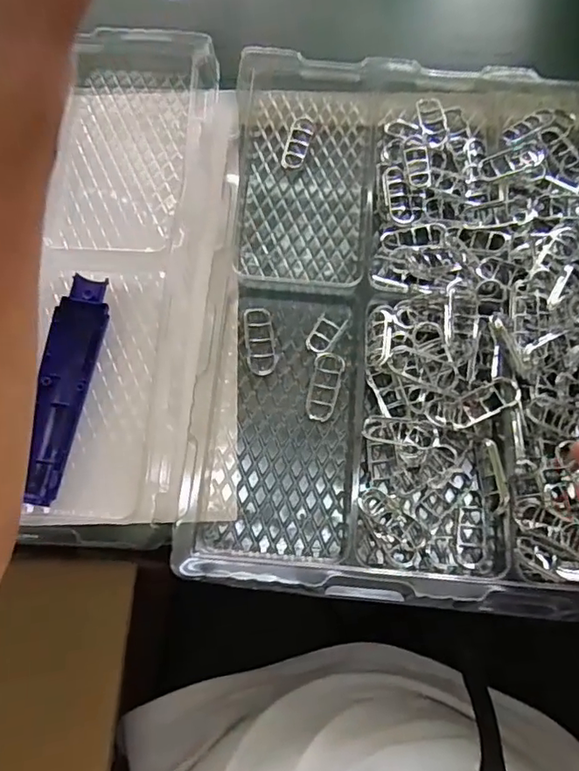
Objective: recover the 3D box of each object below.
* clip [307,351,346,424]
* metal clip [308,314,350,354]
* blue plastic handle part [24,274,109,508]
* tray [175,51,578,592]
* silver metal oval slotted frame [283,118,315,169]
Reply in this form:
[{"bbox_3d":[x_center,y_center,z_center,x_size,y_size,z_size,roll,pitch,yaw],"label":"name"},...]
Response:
[{"bbox_3d":[0.027,0.000,0.412,0.023,0.008,0.053,11,74,3],"label":"clip"},{"bbox_3d":[0.028,-0.041,0.421,0.021,0.008,0.041,32,76,9],"label":"metal clip"},{"bbox_3d":[-0.162,0.001,0.400,0.035,0.018,0.164,11,74,3],"label":"blue plastic handle part"},{"bbox_3d":[0.220,-0.065,0.423,0.535,0.050,0.424,5,74,2],"label":"tray"},{"bbox_3d":[0.008,-0.207,0.469,0.019,0.007,0.053,15,74,5],"label":"silver metal oval slotted frame"}]

